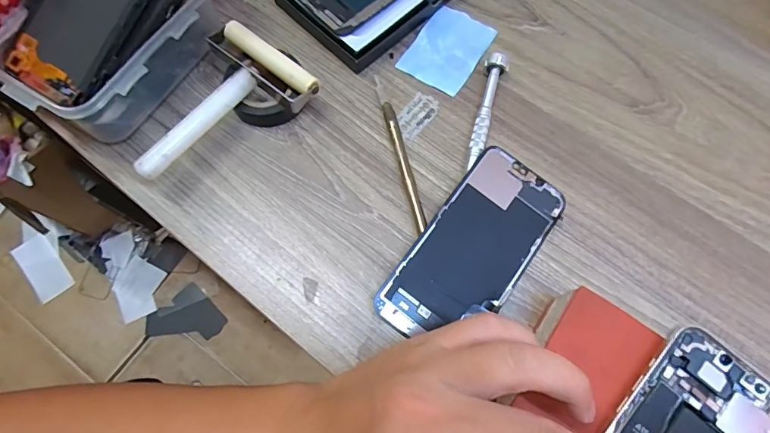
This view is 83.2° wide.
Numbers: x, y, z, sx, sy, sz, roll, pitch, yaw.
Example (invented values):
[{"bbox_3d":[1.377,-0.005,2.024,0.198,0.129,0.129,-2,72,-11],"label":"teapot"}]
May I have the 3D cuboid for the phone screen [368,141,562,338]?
[{"bbox_3d":[0.060,0.022,0.285,0.068,0.004,0.140,38,74,2],"label":"phone screen"}]

